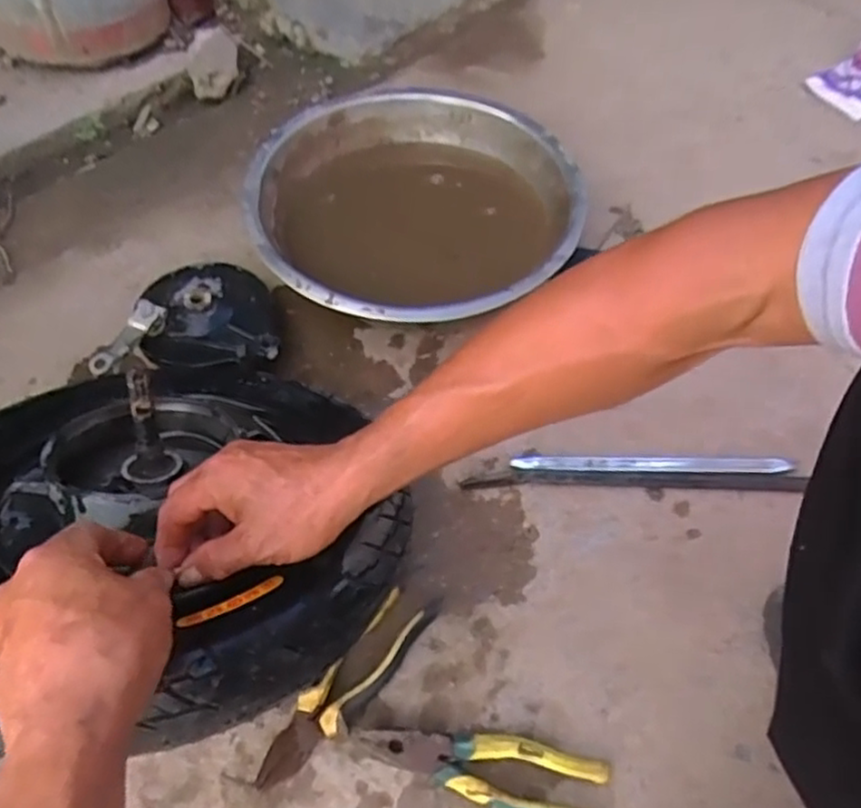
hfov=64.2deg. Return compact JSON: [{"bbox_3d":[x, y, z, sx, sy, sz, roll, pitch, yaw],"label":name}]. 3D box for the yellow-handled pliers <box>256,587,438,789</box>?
[{"bbox_3d":[-0.070,0.236,0.575,0.044,0.020,0.186,33,64,19],"label":"yellow-handled pliers"}]

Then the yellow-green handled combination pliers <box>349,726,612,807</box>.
[{"bbox_3d":[0.037,0.289,0.541,0.199,0.022,0.056,9,58,5],"label":"yellow-green handled combination pliers"}]

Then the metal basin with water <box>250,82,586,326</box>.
[{"bbox_3d":[-0.017,-0.217,0.822,0.366,0.124,0.376,0,58,0],"label":"metal basin with water"}]

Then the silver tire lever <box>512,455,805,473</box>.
[{"bbox_3d":[0.224,0.059,0.688,0.280,0.011,0.017,-1,58,-1],"label":"silver tire lever"}]

